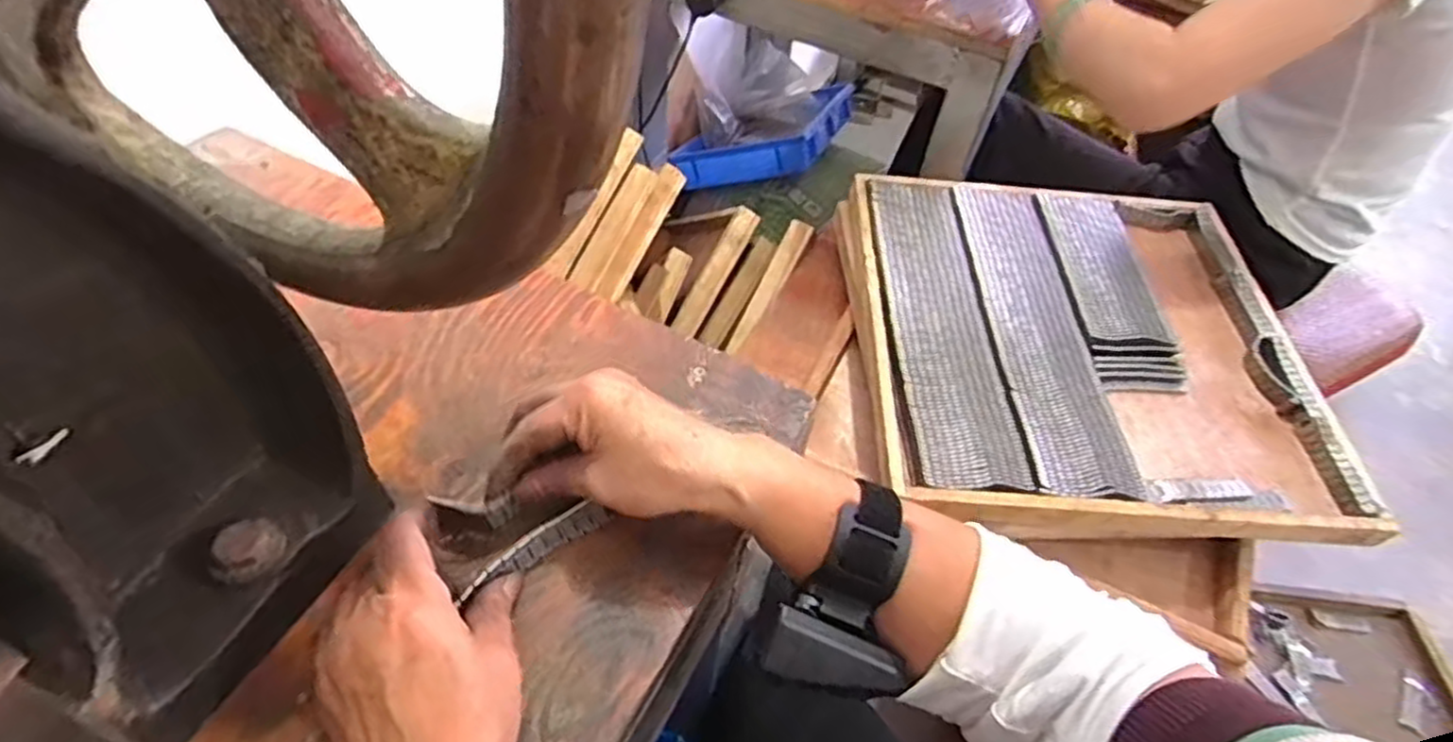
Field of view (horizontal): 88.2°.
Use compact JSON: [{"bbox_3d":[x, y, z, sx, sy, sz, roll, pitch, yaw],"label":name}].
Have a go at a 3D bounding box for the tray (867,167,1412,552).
[{"bbox_3d":[0.333,-0.038,0.710,0.397,0.034,0.403,5,50,-2],"label":"tray"}]

